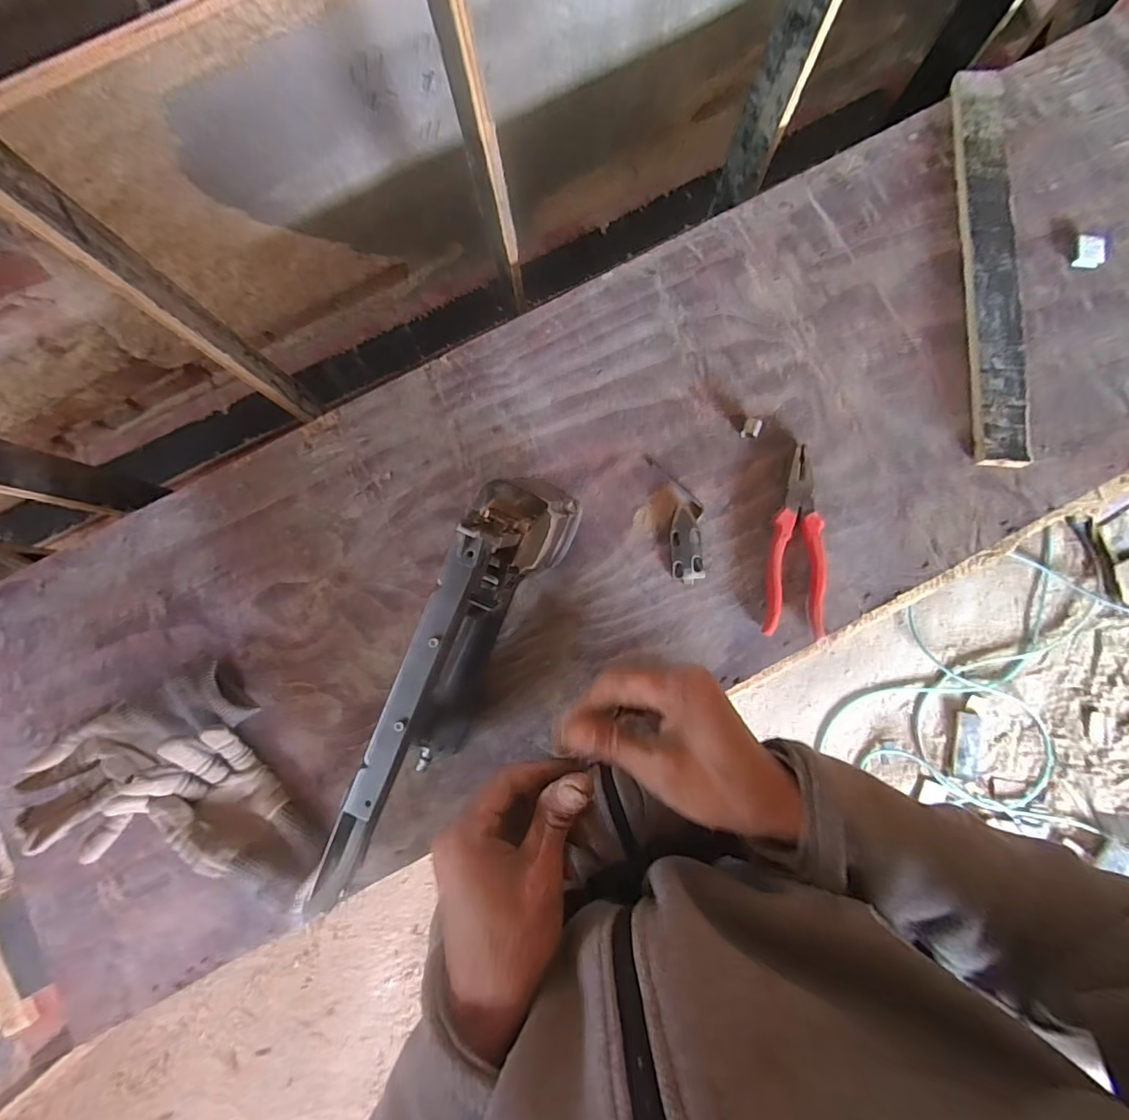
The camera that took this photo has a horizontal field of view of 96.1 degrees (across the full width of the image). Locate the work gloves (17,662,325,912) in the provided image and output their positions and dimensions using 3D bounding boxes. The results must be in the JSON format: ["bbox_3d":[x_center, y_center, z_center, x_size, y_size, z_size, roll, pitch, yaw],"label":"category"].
[{"bbox_3d":[-0.355,0.236,0.467,0.194,0.059,0.231,-37,84,-3],"label":"work gloves"}]

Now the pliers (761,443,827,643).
[{"bbox_3d":[0.231,-0.019,0.502,0.052,0.018,0.184,5,84,2],"label":"pliers"}]

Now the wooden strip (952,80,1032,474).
[{"bbox_3d":[0.444,-0.308,0.526,0.051,0.019,0.429,1,84,1],"label":"wooden strip"}]

